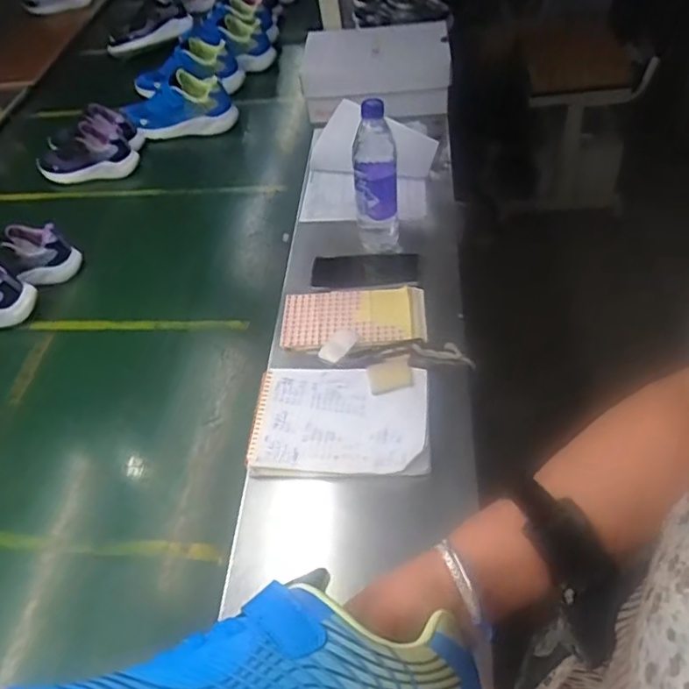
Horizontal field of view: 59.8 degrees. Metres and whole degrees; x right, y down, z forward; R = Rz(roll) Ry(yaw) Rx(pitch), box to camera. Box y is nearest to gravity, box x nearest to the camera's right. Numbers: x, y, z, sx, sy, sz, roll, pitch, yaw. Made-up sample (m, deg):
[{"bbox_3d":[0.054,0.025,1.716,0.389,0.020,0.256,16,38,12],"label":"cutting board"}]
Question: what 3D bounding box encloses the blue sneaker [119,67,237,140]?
[{"bbox_3d":[-0.336,-0.488,1.243,0.223,0.105,0.082,-3,48,4],"label":"blue sneaker"}]

